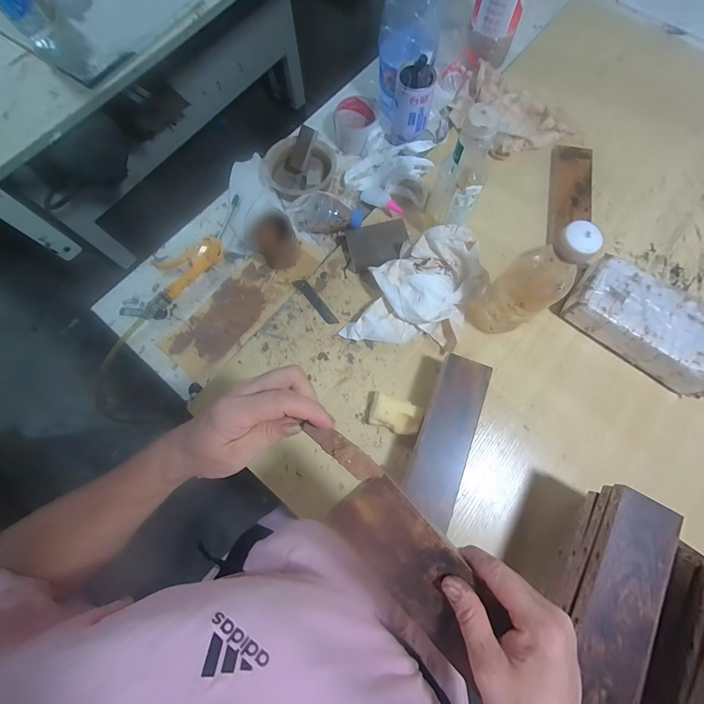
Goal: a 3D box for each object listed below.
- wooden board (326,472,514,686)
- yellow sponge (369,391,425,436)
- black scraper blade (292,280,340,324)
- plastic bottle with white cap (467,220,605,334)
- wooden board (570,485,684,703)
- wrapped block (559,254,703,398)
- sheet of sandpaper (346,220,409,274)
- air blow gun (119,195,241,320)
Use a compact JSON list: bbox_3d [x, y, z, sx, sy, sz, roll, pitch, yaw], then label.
[{"bbox_3d":[0.050,0.166,0.255,0.058,0.009,0.147,-41,85,-9],"label":"wooden board"},{"bbox_3d":[0.063,0.090,0.471,0.071,0.026,0.045,16,76,6],"label":"yellow sponge"},{"bbox_3d":[-0.060,-0.083,0.539,0.017,0.007,0.104,-38,76,-9],"label":"black scraper blade"},{"bbox_3d":[0.219,-0.079,0.424,0.061,0.216,0.075,-36,77,-8],"label":"plastic bottle with white cap"},{"bbox_3d":[0.261,0.246,0.320,0.069,0.015,0.210,30,78,9],"label":"wooden board"},{"bbox_3d":[0.431,-0.039,0.486,0.213,0.068,0.106,39,79,11],"label":"wrapped block"},{"bbox_3d":[0.041,-0.176,0.540,0.099,0.009,0.067,-13,94,14],"label":"sheet of sandpaper"},{"bbox_3d":[-0.281,-0.162,0.569,0.075,0.025,0.281,38,79,10],"label":"air blow gun"}]

